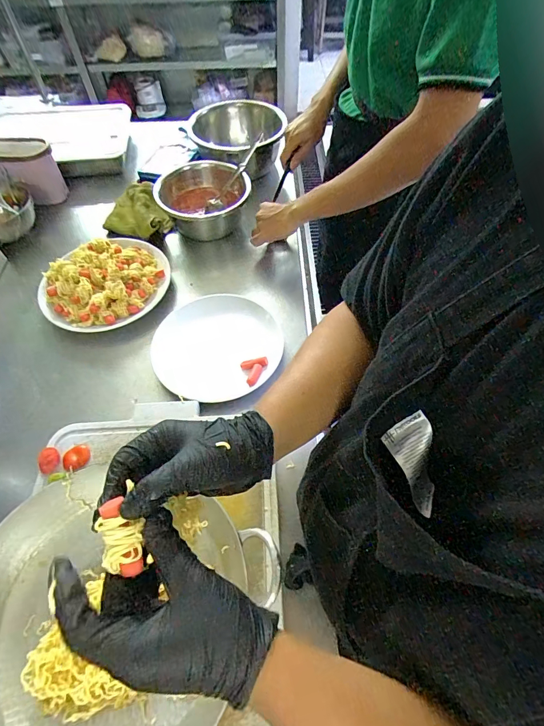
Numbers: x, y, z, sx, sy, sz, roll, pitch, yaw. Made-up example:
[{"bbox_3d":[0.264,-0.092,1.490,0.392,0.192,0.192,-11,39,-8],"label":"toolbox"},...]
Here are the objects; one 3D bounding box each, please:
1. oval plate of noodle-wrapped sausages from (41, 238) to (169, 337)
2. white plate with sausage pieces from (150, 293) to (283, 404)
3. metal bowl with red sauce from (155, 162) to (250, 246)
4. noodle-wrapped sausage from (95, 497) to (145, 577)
[{"bbox_3d":[-0.335,-0.170,0.743,0.252,0.061,0.220,-36,64,-21],"label":"oval plate of noodle-wrapped sausages"},{"bbox_3d":[-0.096,-0.029,0.667,0.228,0.044,0.217,0,57,0],"label":"white plate with sausage pieces"},{"bbox_3d":[-0.152,-0.366,0.834,0.197,0.091,0.193,0,57,0],"label":"metal bowl with red sauce"},{"bbox_3d":[-0.104,0.123,0.256,0.024,0.019,0.047,-5,72,-20],"label":"noodle-wrapped sausage"}]

